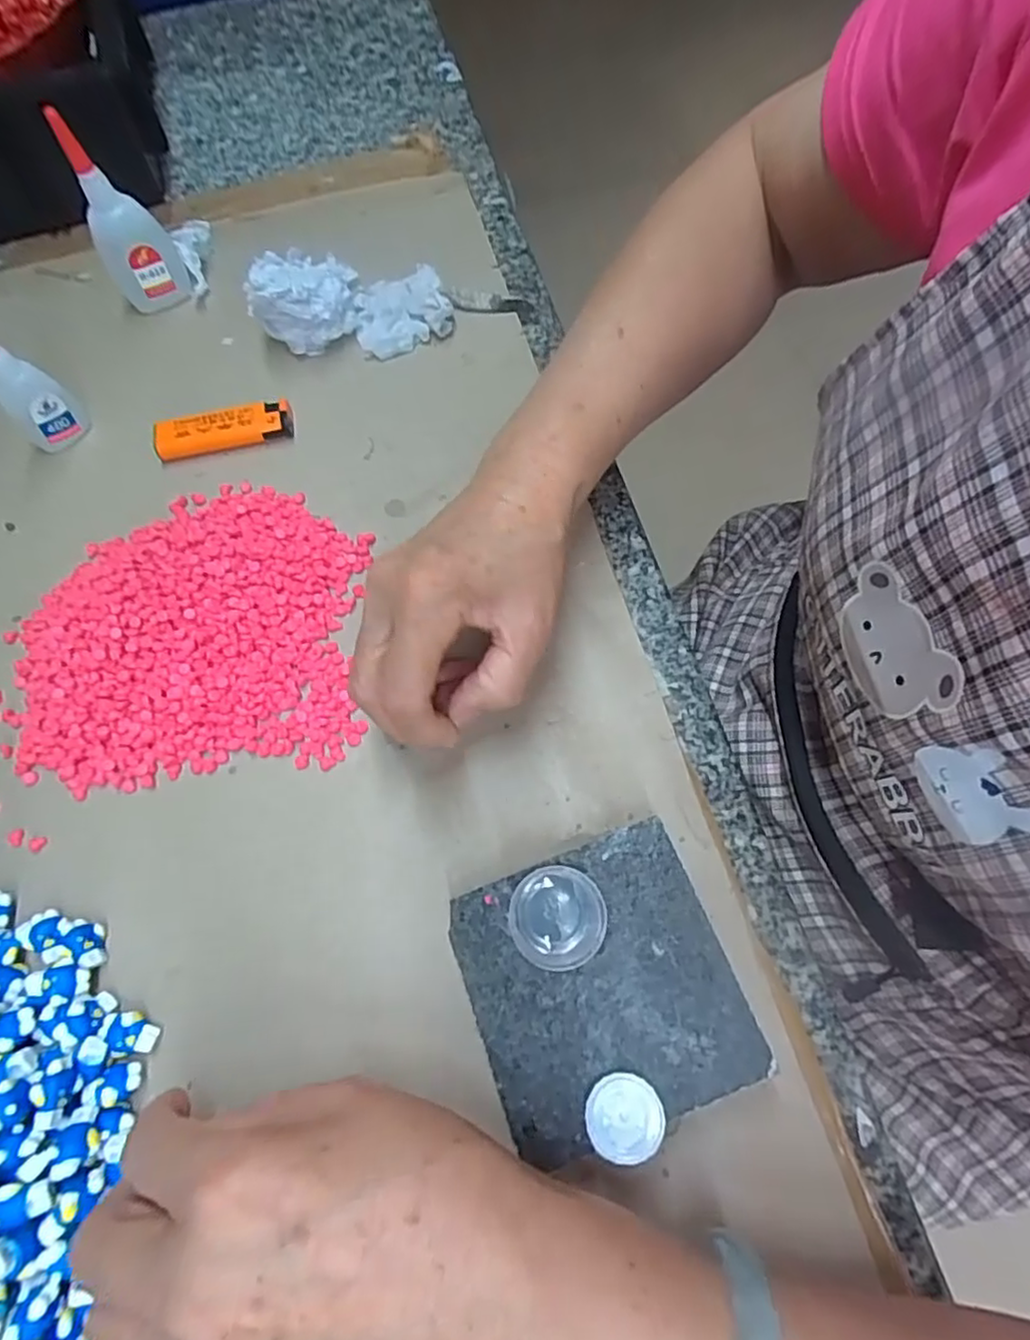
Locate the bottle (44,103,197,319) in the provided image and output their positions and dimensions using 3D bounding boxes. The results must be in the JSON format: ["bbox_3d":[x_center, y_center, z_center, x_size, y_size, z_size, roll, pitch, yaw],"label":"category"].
[{"bbox_3d":[-0.246,-0.278,0.402,0.042,0.105,0.023,-14,66,-3],"label":"bottle"}]

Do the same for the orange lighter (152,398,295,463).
[{"bbox_3d":[-0.175,-0.143,0.385,0.083,0.014,0.021,-11,65,-2],"label":"orange lighter"}]

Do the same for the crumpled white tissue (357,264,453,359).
[{"bbox_3d":[-0.074,-0.229,0.411,0.059,0.026,0.050,-20,66,-6],"label":"crumpled white tissue"}]

